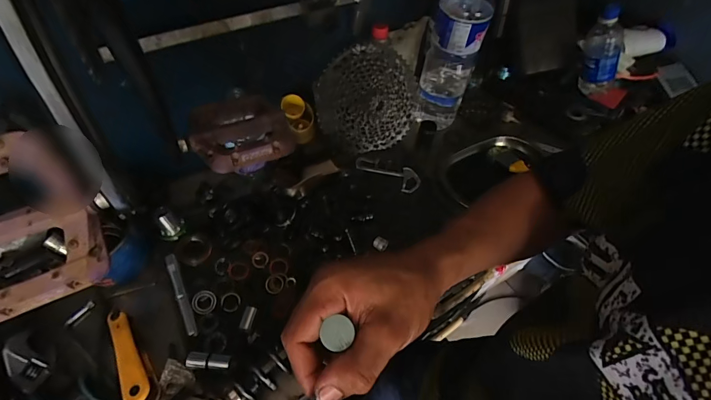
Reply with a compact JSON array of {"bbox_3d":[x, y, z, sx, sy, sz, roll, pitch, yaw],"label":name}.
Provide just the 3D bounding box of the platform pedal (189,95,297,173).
[{"bbox_3d":[-0.121,-0.074,0.395,0.096,0.026,0.109,-19,58,-16],"label":"platform pedal"}]

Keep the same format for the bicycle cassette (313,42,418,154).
[{"bbox_3d":[0.029,-0.182,0.696,0.198,0.193,0.057,-16,24,-13],"label":"bicycle cassette"}]

